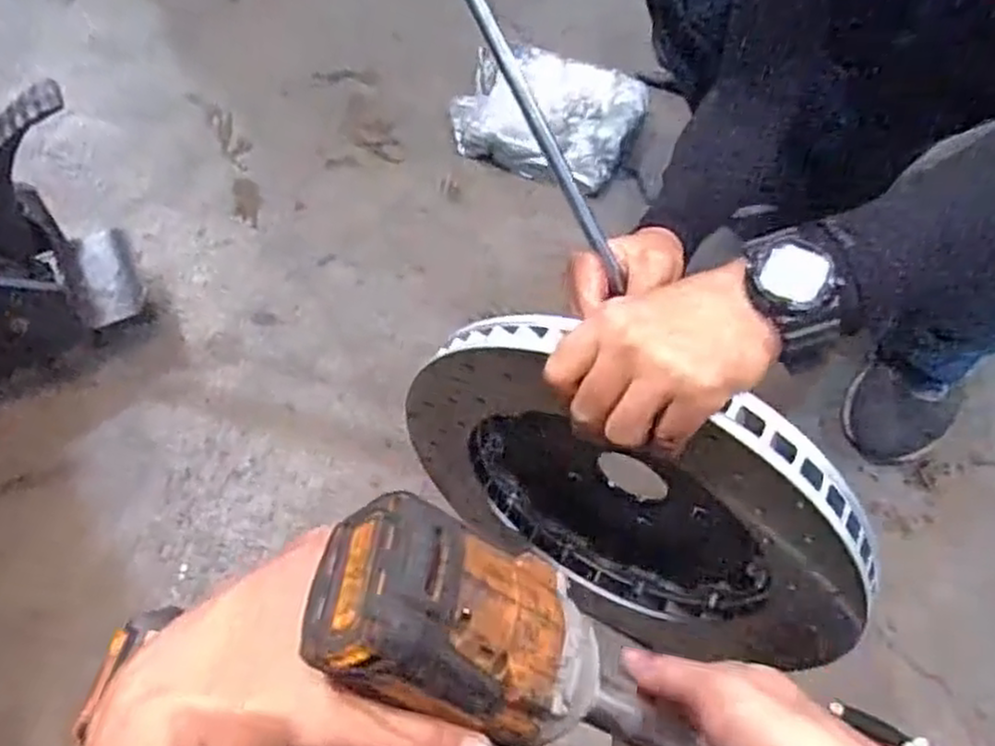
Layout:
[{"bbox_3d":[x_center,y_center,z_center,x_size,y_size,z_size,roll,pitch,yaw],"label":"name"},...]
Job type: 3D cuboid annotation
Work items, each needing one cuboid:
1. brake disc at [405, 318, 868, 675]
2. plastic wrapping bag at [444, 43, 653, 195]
[{"bbox_3d":[0.091,0.095,0.562,0.349,0.320,0.061,29,59,13],"label":"brake disc"},{"bbox_3d":[0.075,-0.396,1.104,0.277,0.060,0.235,21,58,9],"label":"plastic wrapping bag"}]

